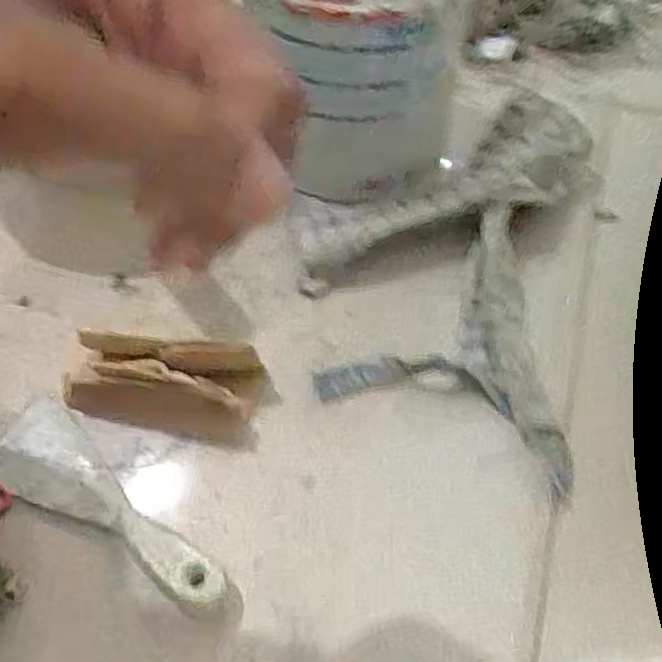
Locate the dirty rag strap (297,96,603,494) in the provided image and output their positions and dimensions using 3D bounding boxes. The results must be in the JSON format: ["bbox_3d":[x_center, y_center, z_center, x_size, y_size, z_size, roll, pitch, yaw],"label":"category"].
[{"bbox_3d":[0.085,-0.068,0.533,0.230,0.047,0.355,11,58,9],"label":"dirty rag strap"}]

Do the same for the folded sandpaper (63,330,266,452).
[{"bbox_3d":[-0.121,0.035,0.473,0.146,0.055,0.066,7,58,7],"label":"folded sandpaper"}]

